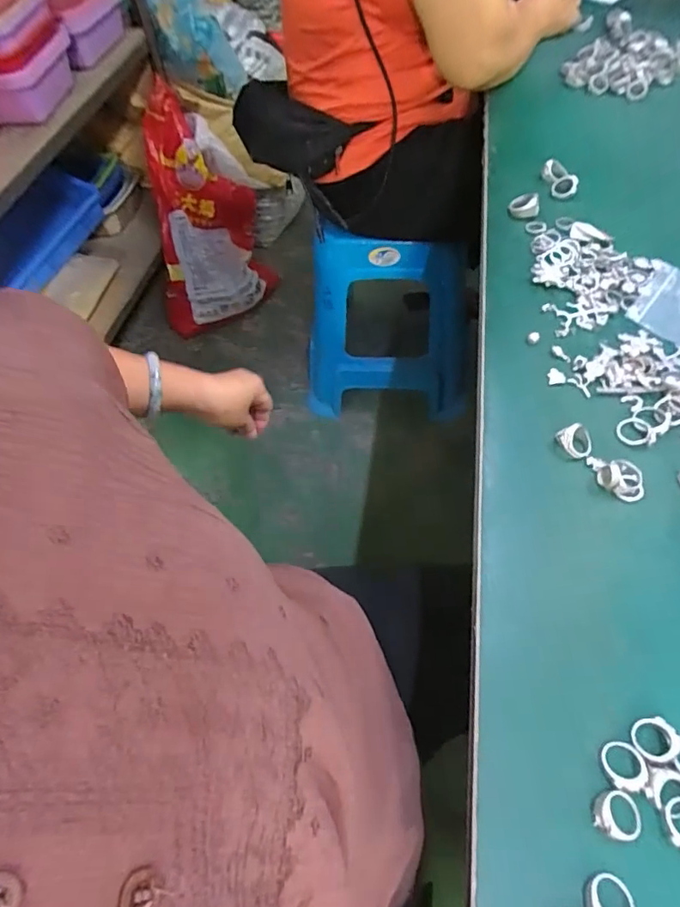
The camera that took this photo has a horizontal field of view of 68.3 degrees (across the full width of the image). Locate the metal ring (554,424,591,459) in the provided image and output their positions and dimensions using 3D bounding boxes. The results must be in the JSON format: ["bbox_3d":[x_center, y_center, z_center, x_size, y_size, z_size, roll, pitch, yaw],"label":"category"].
[{"bbox_3d":[0.176,-0.009,0.376,0.024,0.017,0.021,11,60,10],"label":"metal ring"}]

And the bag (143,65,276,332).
[{"bbox_3d":[-0.377,-0.639,1.405,0.322,0.461,0.336,-15,59,-6],"label":"bag"}]

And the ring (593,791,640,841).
[{"bbox_3d":[0.144,0.187,0.260,0.022,0.008,0.021,-2,59,3],"label":"ring"}]

